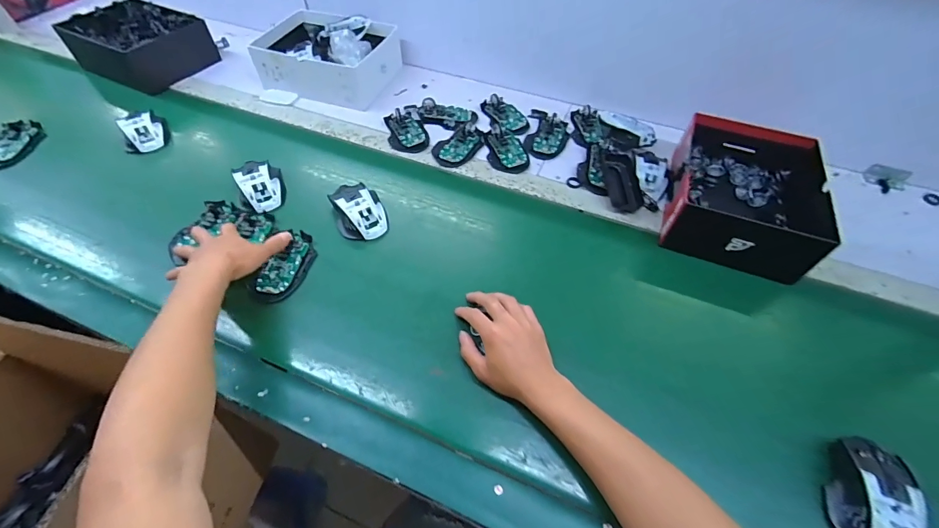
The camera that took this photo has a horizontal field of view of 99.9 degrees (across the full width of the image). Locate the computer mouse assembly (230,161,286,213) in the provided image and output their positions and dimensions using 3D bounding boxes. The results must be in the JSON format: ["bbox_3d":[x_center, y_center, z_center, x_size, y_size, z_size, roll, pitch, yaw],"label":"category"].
[{"bbox_3d":[-0.330,-0.126,0.630,0.071,0.036,0.094,-26,58,-18],"label":"computer mouse assembly"}]

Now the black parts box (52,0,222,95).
[{"bbox_3d":[-0.708,-0.473,0.847,0.238,0.088,0.178,21,56,14],"label":"black parts box"}]

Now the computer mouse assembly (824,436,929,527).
[{"bbox_3d":[0.390,0.227,0.380,0.062,0.035,0.113,19,56,13],"label":"computer mouse assembly"}]

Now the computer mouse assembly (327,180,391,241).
[{"bbox_3d":[-0.169,-0.085,0.603,0.072,0.032,0.102,-22,57,-16],"label":"computer mouse assembly"}]

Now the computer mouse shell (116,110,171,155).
[{"bbox_3d":[-0.585,-0.240,0.711,0.071,0.035,0.085,-30,59,-21],"label":"computer mouse shell"}]

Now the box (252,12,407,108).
[{"bbox_3d":[-0.291,-0.439,0.823,0.264,0.103,0.205,16,55,11],"label":"box"}]

